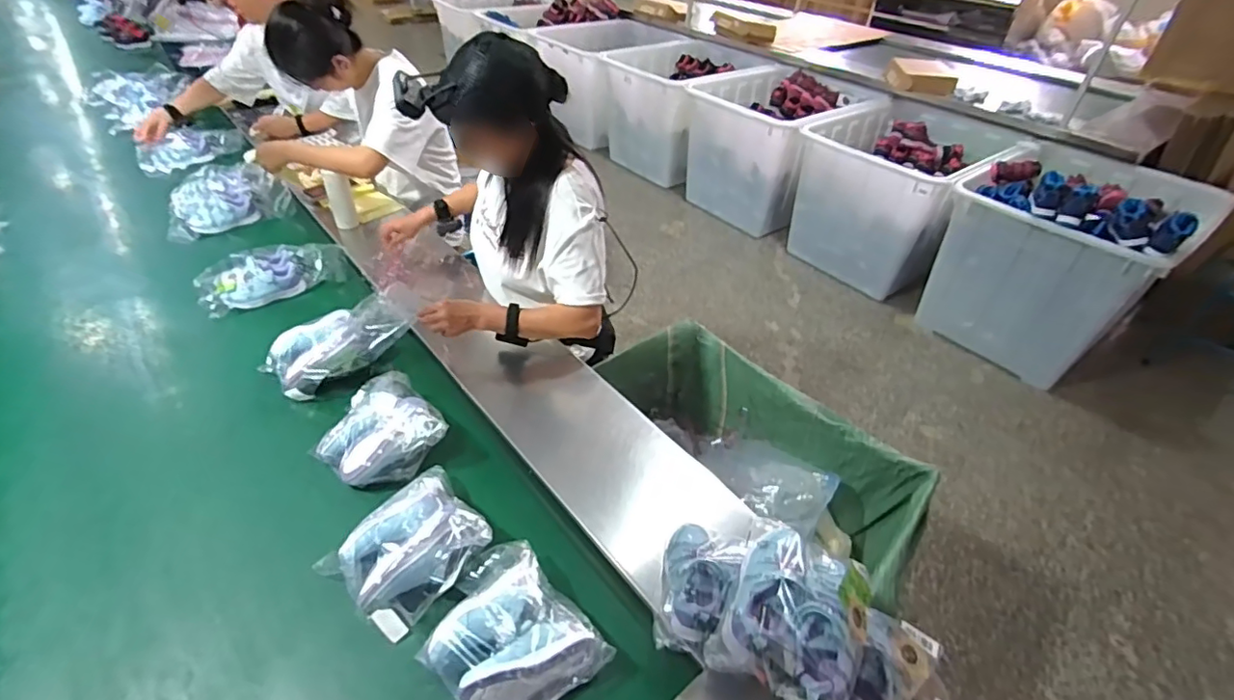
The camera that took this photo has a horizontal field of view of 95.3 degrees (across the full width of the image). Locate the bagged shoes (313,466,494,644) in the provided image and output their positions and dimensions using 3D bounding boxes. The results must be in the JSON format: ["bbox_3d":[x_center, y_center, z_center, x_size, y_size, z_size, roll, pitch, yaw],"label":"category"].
[{"bbox_3d":[-0.319,0.297,0.859,0.187,0.086,0.204,34,49,31],"label":"bagged shoes"}]

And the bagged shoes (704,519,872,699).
[{"bbox_3d":[0.230,0.339,0.724,0.175,0.083,0.209,25,45,23],"label":"bagged shoes"}]

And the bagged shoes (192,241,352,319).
[{"bbox_3d":[-0.858,-0.182,1.405,0.338,0.095,0.166,-16,44,-21],"label":"bagged shoes"}]

